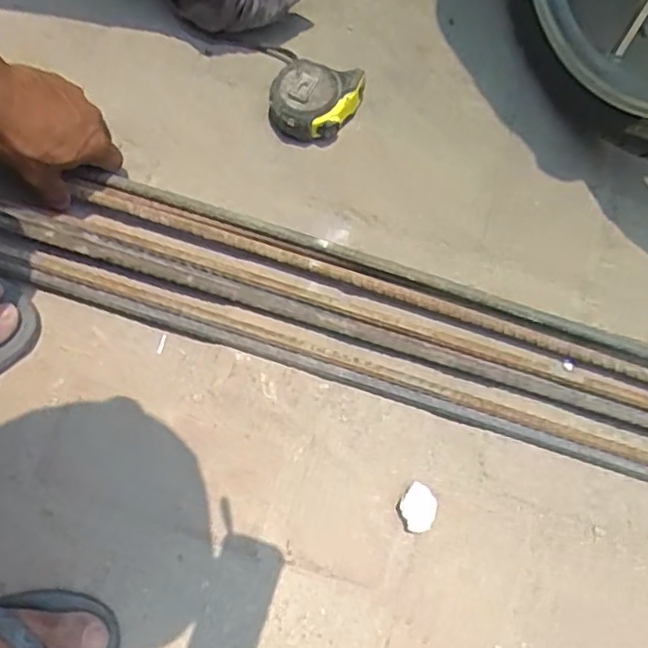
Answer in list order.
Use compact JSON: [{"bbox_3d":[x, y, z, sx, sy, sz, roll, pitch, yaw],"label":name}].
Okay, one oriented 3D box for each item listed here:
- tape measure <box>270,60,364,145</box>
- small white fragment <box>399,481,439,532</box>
[{"bbox_3d":[-0.009,-0.212,0.651,0.083,0.042,0.075,15,73,3],"label":"tape measure"},{"bbox_3d":[0.080,0.155,0.568,0.031,0.011,0.037,31,74,8],"label":"small white fragment"}]

